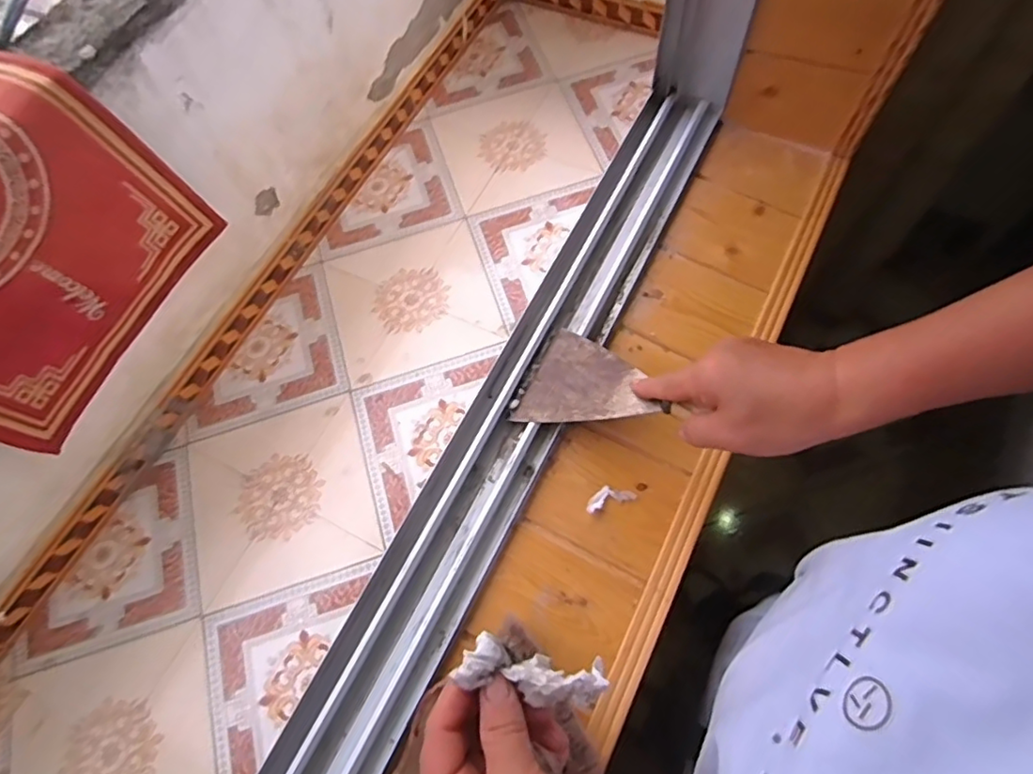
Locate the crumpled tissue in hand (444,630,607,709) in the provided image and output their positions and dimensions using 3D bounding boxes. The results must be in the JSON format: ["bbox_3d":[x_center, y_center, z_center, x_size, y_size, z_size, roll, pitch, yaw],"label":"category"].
[{"bbox_3d":[0.008,0.142,0.302,0.070,0.027,0.024,9,67,10],"label":"crumpled tissue in hand"}]

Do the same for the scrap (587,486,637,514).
[{"bbox_3d":[0.072,0.085,0.468,0.039,0.008,0.015,-18,67,-5],"label":"scrap"}]

